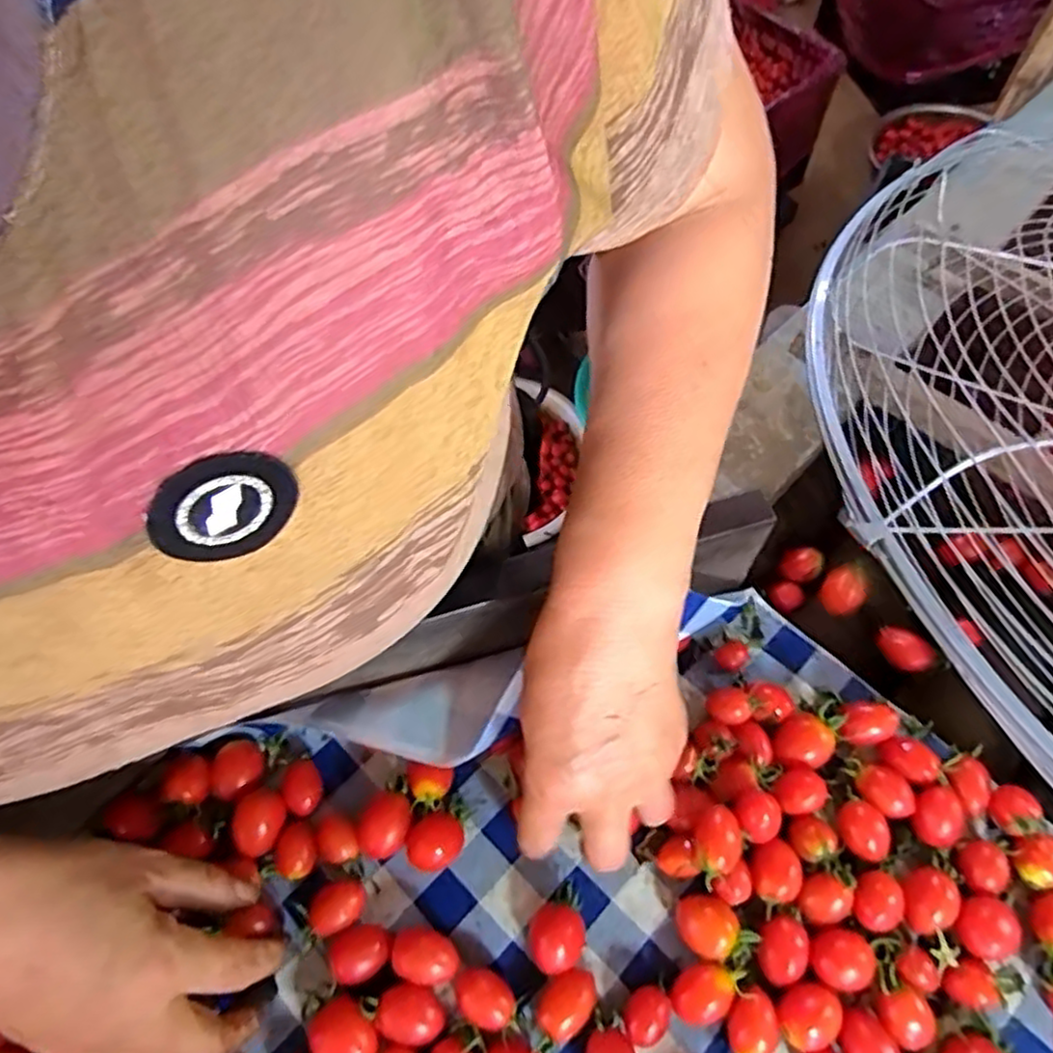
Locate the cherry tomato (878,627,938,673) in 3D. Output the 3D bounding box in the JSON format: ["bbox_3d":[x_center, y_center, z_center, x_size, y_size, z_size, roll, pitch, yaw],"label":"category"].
[{"bbox_3d":[0.253,0.082,0.474,0.019,0.021,0.034,-34,67,-14],"label":"cherry tomato"}]

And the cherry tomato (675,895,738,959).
[{"bbox_3d":[0.090,0.201,0.355,0.028,0.021,0.027,-1,63,2],"label":"cherry tomato"}]

